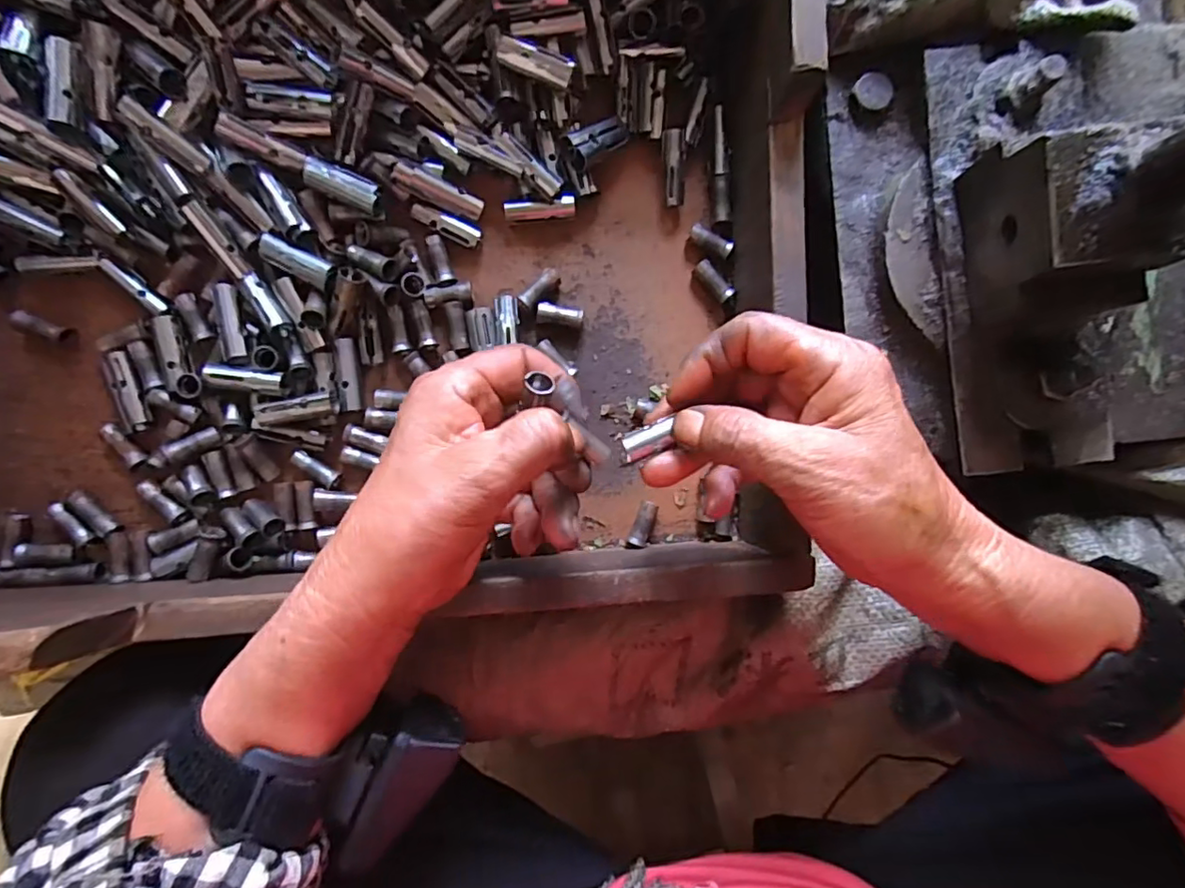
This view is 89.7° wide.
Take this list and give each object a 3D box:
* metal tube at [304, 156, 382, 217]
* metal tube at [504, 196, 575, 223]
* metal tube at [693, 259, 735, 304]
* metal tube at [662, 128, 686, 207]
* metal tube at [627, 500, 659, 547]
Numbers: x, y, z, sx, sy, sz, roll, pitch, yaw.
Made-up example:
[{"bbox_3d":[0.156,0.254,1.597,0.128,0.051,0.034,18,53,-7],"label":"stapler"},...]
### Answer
[{"bbox_3d":[-0.118,-0.124,0.288,0.041,0.017,0.014,21,90,-2],"label":"metal tube"},{"bbox_3d":[-0.027,-0.123,0.315,0.036,0.014,0.009,-8,90,-2],"label":"metal tube"},{"bbox_3d":[0.066,-0.089,0.325,0.009,0.008,0.026,-40,91,-1],"label":"metal tube"},{"bbox_3d":[0.044,-0.147,0.318,0.011,0.011,0.037,-5,105,-2],"label":"metal tube"},{"bbox_3d":[0.028,0.044,0.326,0.012,0.009,0.025,21,90,-2],"label":"metal tube"}]

